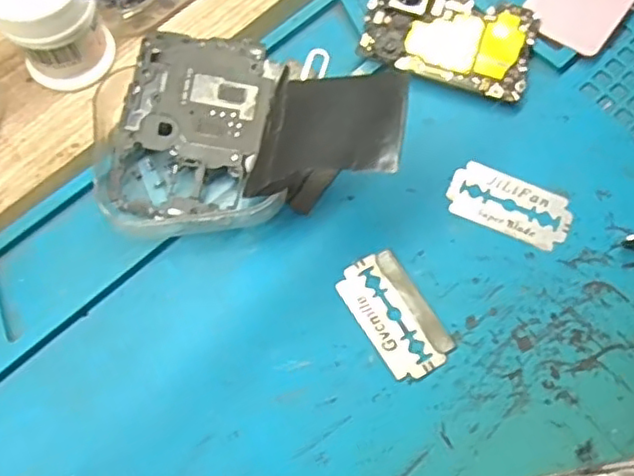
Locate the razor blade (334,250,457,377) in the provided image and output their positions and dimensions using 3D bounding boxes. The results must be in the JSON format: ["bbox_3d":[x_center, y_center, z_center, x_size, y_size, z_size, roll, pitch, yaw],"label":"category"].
[{"bbox_3d":[0.025,0.024,0.208,0.023,0.004,0.042,-29,70,-11],"label":"razor blade"}]

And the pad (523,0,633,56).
[{"bbox_3d":[0.103,-0.093,0.253,0.034,0.005,0.042,35,73,14],"label":"pad"}]

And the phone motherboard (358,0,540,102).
[{"bbox_3d":[0.051,-0.078,0.246,0.063,0.010,0.044,17,69,8],"label":"phone motherboard"}]

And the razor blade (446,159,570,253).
[{"bbox_3d":[0.067,-0.012,0.223,0.042,0.004,0.022,23,70,10],"label":"razor blade"}]

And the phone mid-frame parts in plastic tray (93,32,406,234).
[{"bbox_3d":[-0.026,-0.040,0.215,0.098,0.039,0.063,-5,68,-1],"label":"phone mid-frame parts in plastic tray"}]

